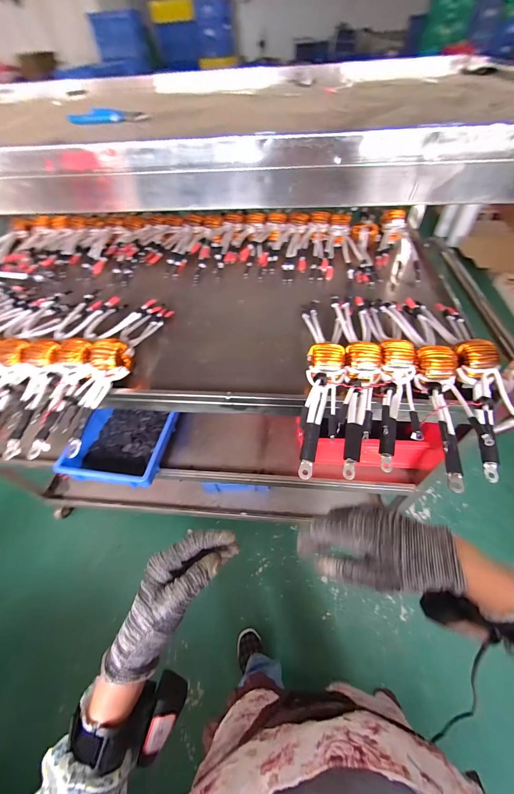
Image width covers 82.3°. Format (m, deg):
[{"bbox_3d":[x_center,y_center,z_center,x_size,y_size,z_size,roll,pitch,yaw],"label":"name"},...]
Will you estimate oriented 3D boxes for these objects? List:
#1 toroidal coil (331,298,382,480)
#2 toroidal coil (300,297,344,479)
[{"bbox_3d":[0.205,-0.061,0.606,0.077,0.093,0.442,3,52,6],"label":"toroidal coil"},{"bbox_3d":[0.131,-0.053,0.616,0.086,0.100,0.432,3,52,7],"label":"toroidal coil"}]

